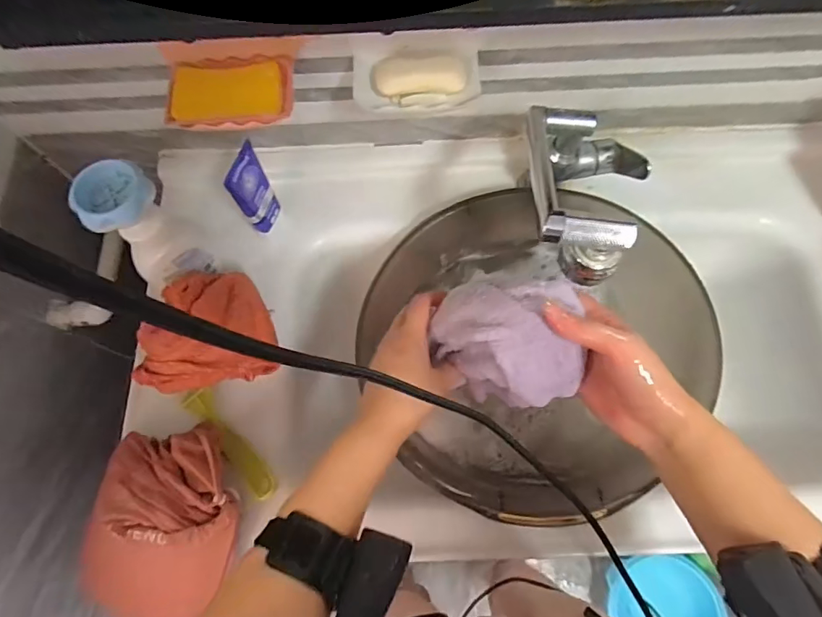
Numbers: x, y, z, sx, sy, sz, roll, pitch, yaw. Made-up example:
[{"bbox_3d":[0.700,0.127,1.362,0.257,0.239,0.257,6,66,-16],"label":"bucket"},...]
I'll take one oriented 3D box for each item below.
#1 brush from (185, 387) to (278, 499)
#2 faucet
[{"bbox_3d":[-0.198,0.146,0.526,0.031,0.017,0.145,-43,75,-13],"label":"brush"},{"bbox_3d":[0.166,-0.123,0.465,0.114,0.094,0.260,15,41,7],"label":"faucet"}]

